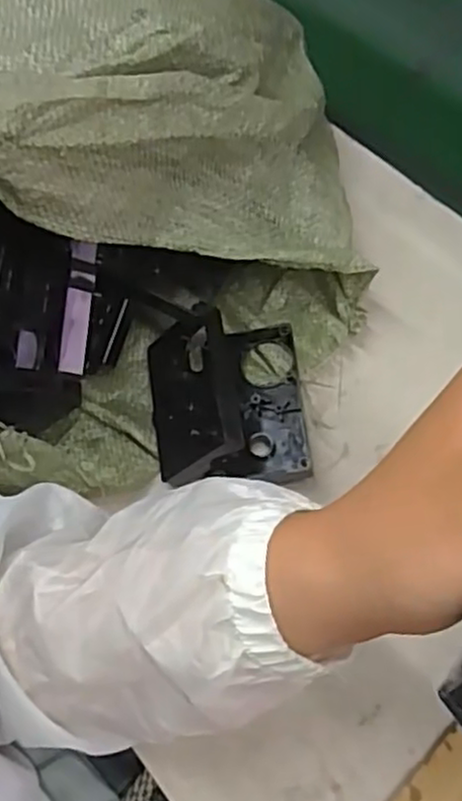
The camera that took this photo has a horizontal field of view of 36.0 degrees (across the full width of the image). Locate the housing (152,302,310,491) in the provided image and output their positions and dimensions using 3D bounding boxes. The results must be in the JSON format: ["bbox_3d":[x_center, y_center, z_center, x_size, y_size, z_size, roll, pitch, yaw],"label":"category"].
[{"bbox_3d":[-0.003,-0.002,0.450,0.095,0.037,0.105,-6,63,0],"label":"housing"}]

